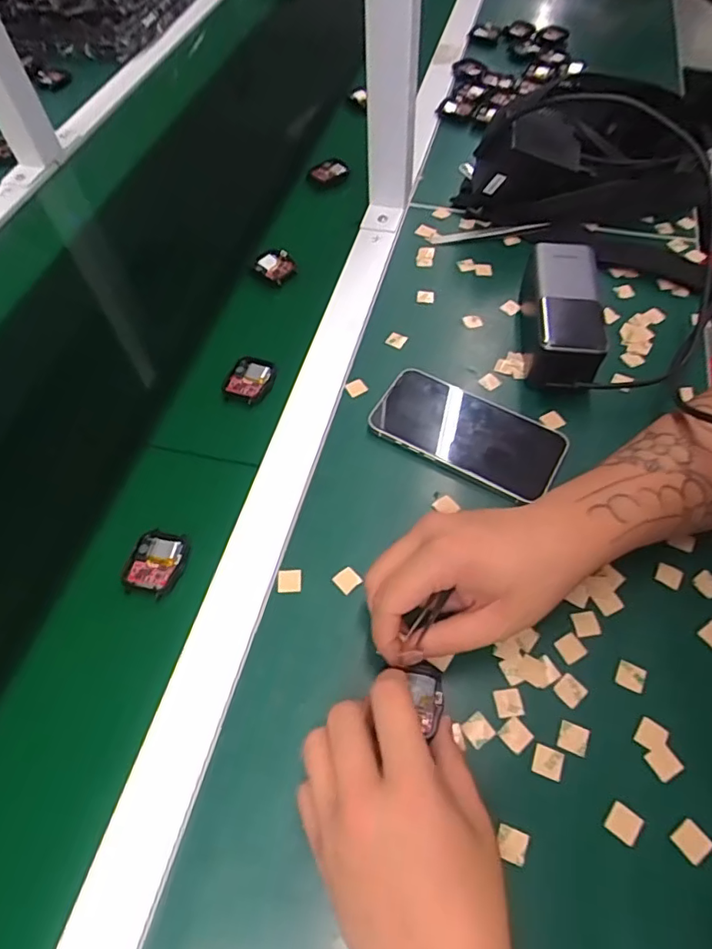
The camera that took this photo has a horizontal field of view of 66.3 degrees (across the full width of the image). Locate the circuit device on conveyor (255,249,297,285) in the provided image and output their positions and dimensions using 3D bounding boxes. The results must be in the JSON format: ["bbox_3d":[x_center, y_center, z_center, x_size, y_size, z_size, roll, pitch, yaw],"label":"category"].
[{"bbox_3d":[-0.080,-0.211,0.549,0.032,0.008,0.051,-33,63,-16],"label":"circuit device on conveyor"}]

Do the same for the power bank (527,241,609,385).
[{"bbox_3d":[0.179,-0.132,0.469,0.062,0.059,0.134,8,60,8],"label":"power bank"}]

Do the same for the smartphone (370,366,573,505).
[{"bbox_3d":[0.089,-0.034,0.433,0.145,0.010,0.076,25,62,14],"label":"smartphone"}]

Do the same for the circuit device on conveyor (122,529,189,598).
[{"bbox_3d":[-0.138,0.061,0.381,0.040,0.009,0.045,11,60,9],"label":"circuit device on conveyor"}]

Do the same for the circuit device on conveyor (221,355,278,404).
[{"bbox_3d":[-0.091,-0.082,0.470,0.044,0.010,0.043,23,63,15],"label":"circuit device on conveyor"}]

